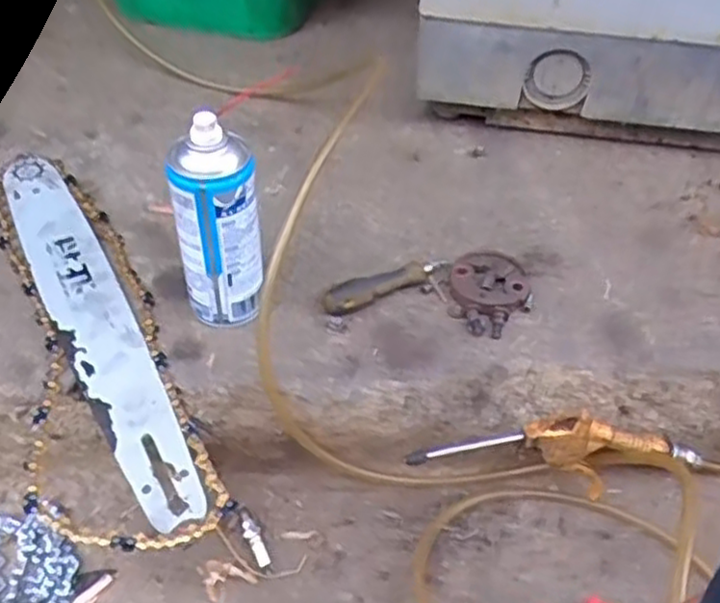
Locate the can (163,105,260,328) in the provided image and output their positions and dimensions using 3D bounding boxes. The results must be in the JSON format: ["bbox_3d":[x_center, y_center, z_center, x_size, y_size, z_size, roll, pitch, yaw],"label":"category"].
[{"bbox_3d":[-0.115,-0.053,0.595,0.066,0.189,0.053,-6,45,-9],"label":"can"}]

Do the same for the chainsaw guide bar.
[{"bbox_3d":[-0.239,0.003,0.649,0.065,0.007,0.466,-22,51,-21],"label":"chainsaw guide bar"}]

